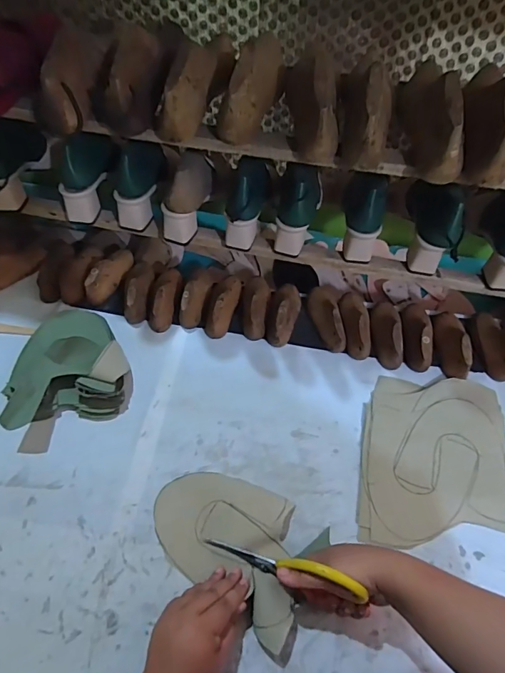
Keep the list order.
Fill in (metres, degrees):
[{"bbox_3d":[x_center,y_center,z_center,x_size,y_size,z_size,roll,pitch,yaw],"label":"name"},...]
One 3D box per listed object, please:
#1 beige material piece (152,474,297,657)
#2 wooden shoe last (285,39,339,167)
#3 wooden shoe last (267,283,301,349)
[{"bbox_3d":[-0.022,0.263,0.569,0.226,0.040,0.148,30,61,17],"label":"beige material piece"},{"bbox_3d":[0.080,-0.333,0.573,0.060,0.087,0.208,-1,57,-3],"label":"wooden shoe last"},{"bbox_3d":[0.057,-0.051,0.760,0.050,0.052,0.140,10,57,5],"label":"wooden shoe last"}]

